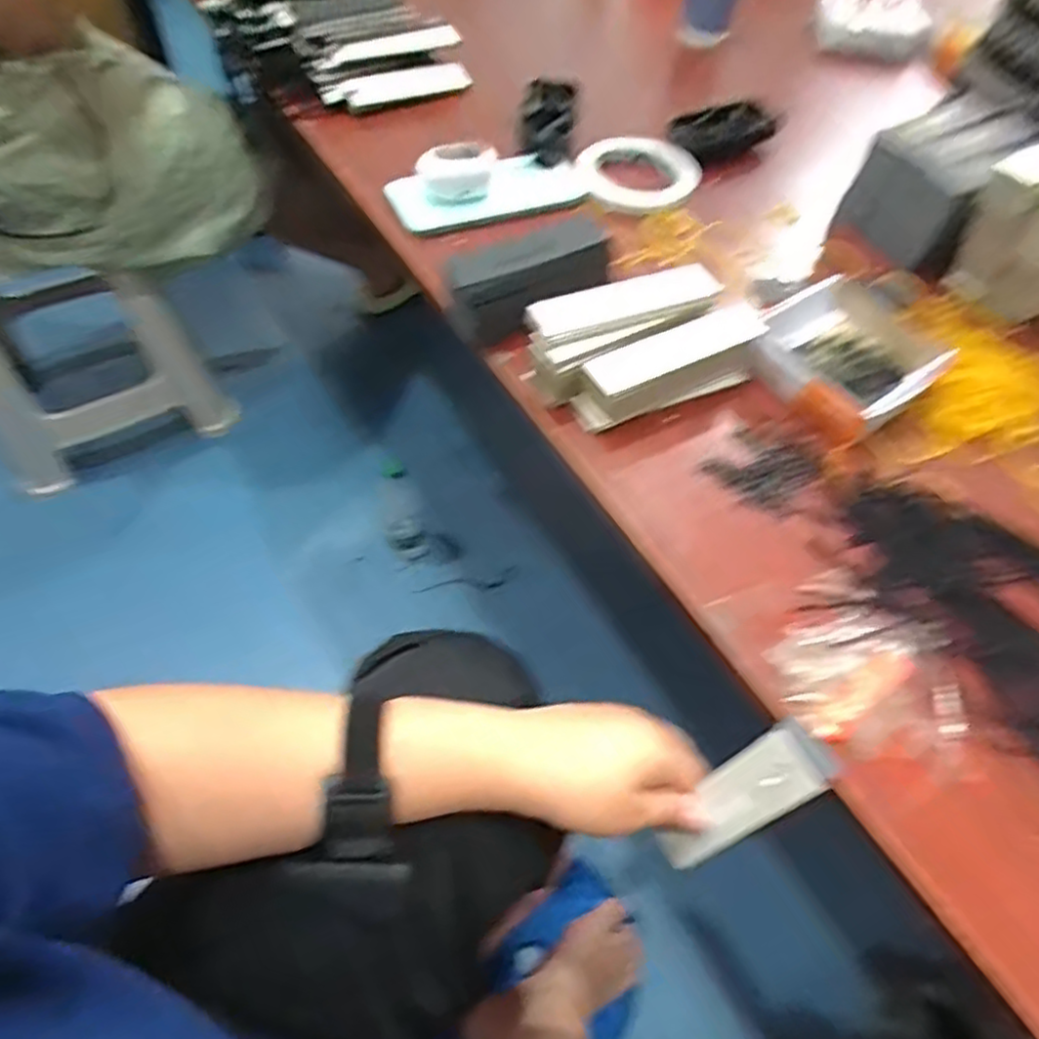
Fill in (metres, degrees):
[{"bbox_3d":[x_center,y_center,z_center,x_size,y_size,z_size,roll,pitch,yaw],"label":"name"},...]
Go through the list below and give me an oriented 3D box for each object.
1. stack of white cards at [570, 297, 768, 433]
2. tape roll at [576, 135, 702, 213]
[{"bbox_3d":[0.098,-0.104,0.473,0.132,0.043,0.041,-20,60,-16],"label":"stack of white cards"},{"bbox_3d":[0.108,-0.306,0.622,0.108,0.011,0.107,-12,58,-11],"label":"tape roll"}]

